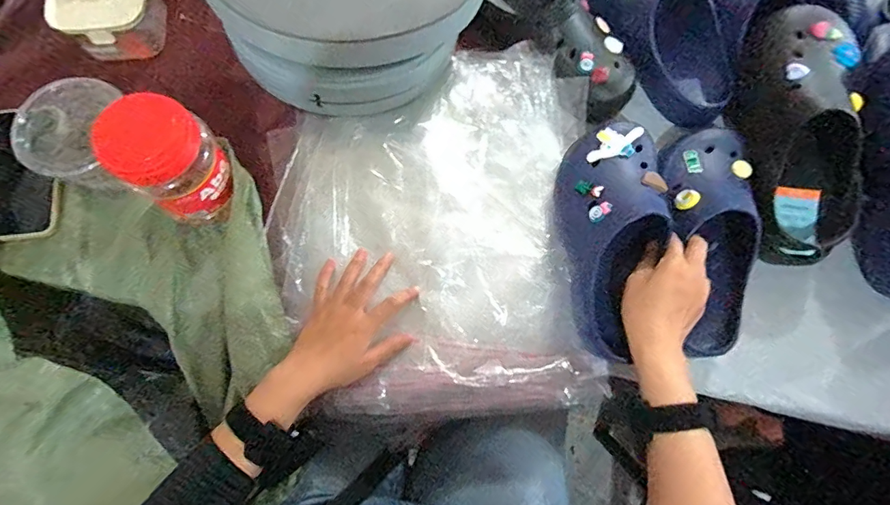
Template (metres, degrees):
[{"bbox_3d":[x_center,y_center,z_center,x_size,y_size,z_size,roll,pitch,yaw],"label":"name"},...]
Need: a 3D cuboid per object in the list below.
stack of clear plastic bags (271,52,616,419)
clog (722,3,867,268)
[{"bbox_3d":[-0.015,-0.025,0.506,0.346,0.065,0.407,-2,73,-2],"label":"stack of clear plastic bags"},{"bbox_3d":[0.384,-0.125,0.483,0.117,0.092,0.278,-9,94,-4],"label":"clog"}]

